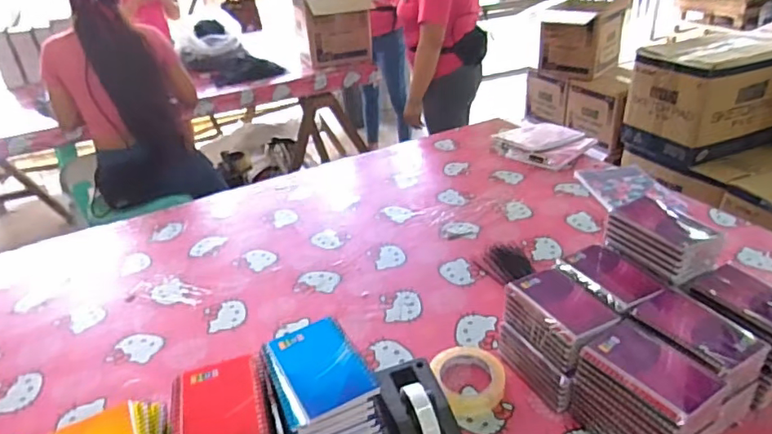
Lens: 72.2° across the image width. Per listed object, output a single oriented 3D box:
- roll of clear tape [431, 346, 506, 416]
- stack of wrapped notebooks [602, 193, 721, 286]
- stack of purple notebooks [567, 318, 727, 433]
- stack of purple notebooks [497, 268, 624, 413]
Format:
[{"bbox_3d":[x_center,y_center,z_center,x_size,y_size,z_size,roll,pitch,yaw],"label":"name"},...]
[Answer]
[{"bbox_3d":[0.120,0.227,0.753,0.094,0.017,0.108,-16,33,-20],"label":"roll of clear tape"},{"bbox_3d":[0.410,0.027,0.786,0.089,0.064,0.143,-17,33,-21],"label":"stack of wrapped notebooks"},{"bbox_3d":[0.315,0.222,0.648,0.111,0.119,0.135,-20,35,-25],"label":"stack of purple notebooks"},{"bbox_3d":[0.238,0.168,0.752,0.110,0.121,0.145,-20,35,-26],"label":"stack of purple notebooks"}]

